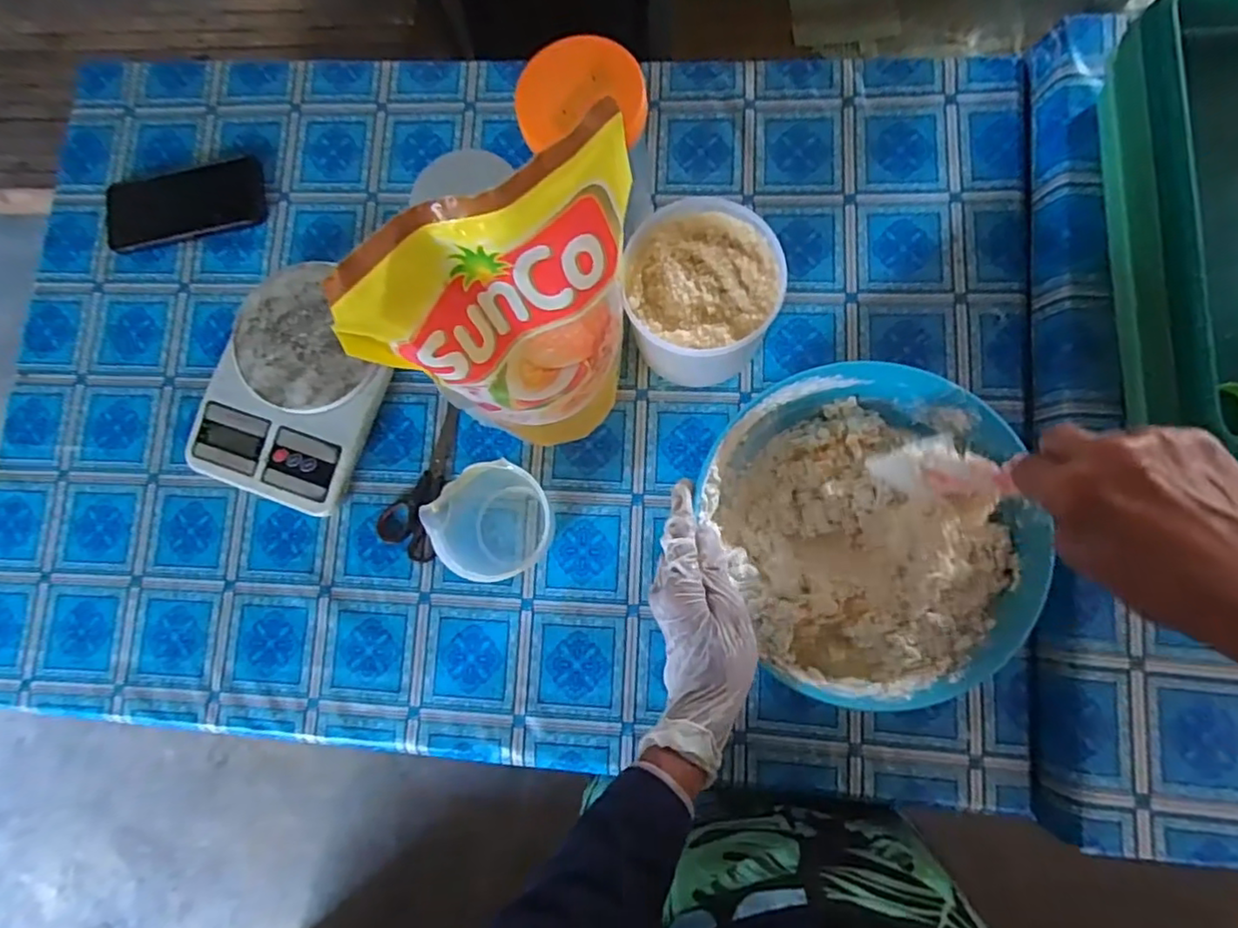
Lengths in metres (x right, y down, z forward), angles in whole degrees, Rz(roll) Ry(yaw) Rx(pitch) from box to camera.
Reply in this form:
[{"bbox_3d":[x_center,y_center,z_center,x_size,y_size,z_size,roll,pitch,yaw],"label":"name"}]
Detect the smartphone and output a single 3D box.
[{"bbox_3d":[-0.452,-0.271,0.650,0.166,0.008,0.077,-13,81,3],"label":"smartphone"}]

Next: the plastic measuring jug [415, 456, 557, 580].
[{"bbox_3d":[-0.104,0.049,0.533,0.091,0.086,0.085,-39,81,-1],"label":"plastic measuring jug"}]

